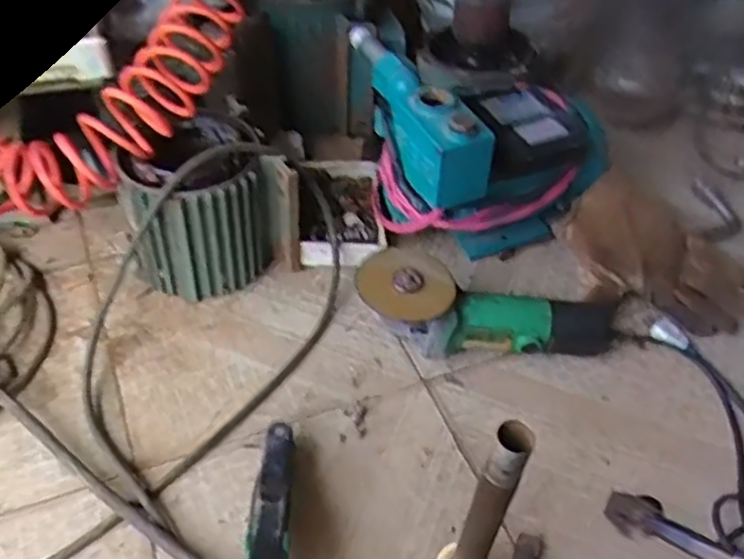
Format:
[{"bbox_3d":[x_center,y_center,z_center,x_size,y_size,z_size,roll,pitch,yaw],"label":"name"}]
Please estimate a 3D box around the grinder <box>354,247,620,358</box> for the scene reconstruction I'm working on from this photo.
[{"bbox_3d":[0.123,0.032,0.784,0.296,0.083,0.099,12,44,-13],"label":"grinder"}]

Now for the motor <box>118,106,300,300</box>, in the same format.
[{"bbox_3d":[-0.186,-0.080,0.827,0.174,0.165,0.132,-15,49,-20],"label":"motor"}]

